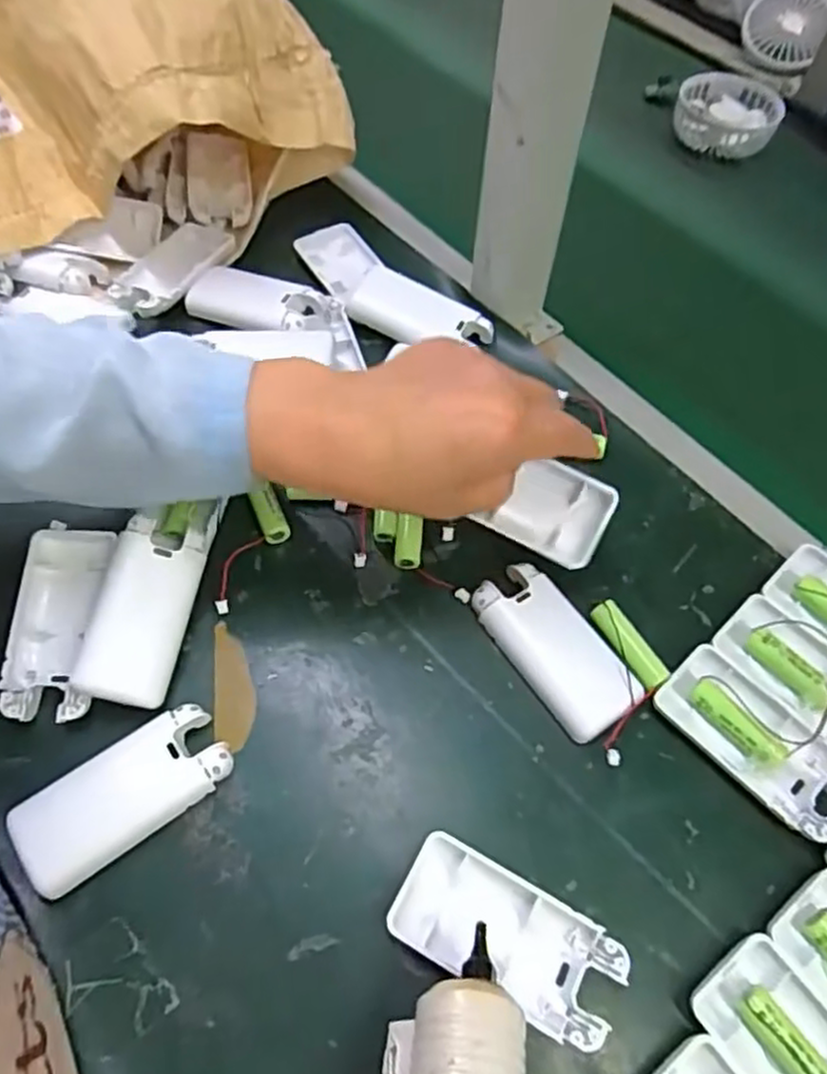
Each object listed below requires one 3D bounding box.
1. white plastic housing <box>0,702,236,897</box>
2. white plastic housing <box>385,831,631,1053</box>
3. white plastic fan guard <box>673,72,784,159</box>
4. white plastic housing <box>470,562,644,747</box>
[{"bbox_3d":[-0.132,0.118,0.332,0.093,0.018,0.043,-32,64,-18],"label":"white plastic housing"},{"bbox_3d":[0.039,0.168,0.305,0.093,0.014,0.045,26,62,15],"label":"white plastic housing"},{"bbox_3d":[0.282,-0.380,0.645,0.087,0.027,0.093,25,61,14],"label":"white plastic fan guard"},{"bbox_3d":[0.072,0.057,0.370,0.042,0.017,0.093,-32,64,-18],"label":"white plastic housing"}]

